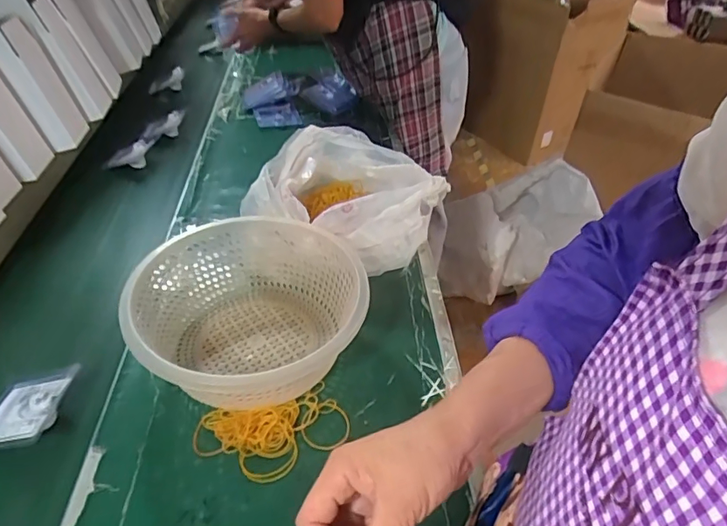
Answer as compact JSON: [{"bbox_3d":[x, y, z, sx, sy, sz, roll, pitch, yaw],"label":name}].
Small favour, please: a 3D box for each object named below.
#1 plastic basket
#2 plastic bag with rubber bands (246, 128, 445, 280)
[{"bbox_3d":[-0.135,0.066,0.610,0.252,0.110,0.260,1,41,-1],"label":"plastic basket"},{"bbox_3d":[-0.018,-0.090,0.773,0.225,0.133,0.267,24,46,23],"label":"plastic bag with rubber bands"}]

